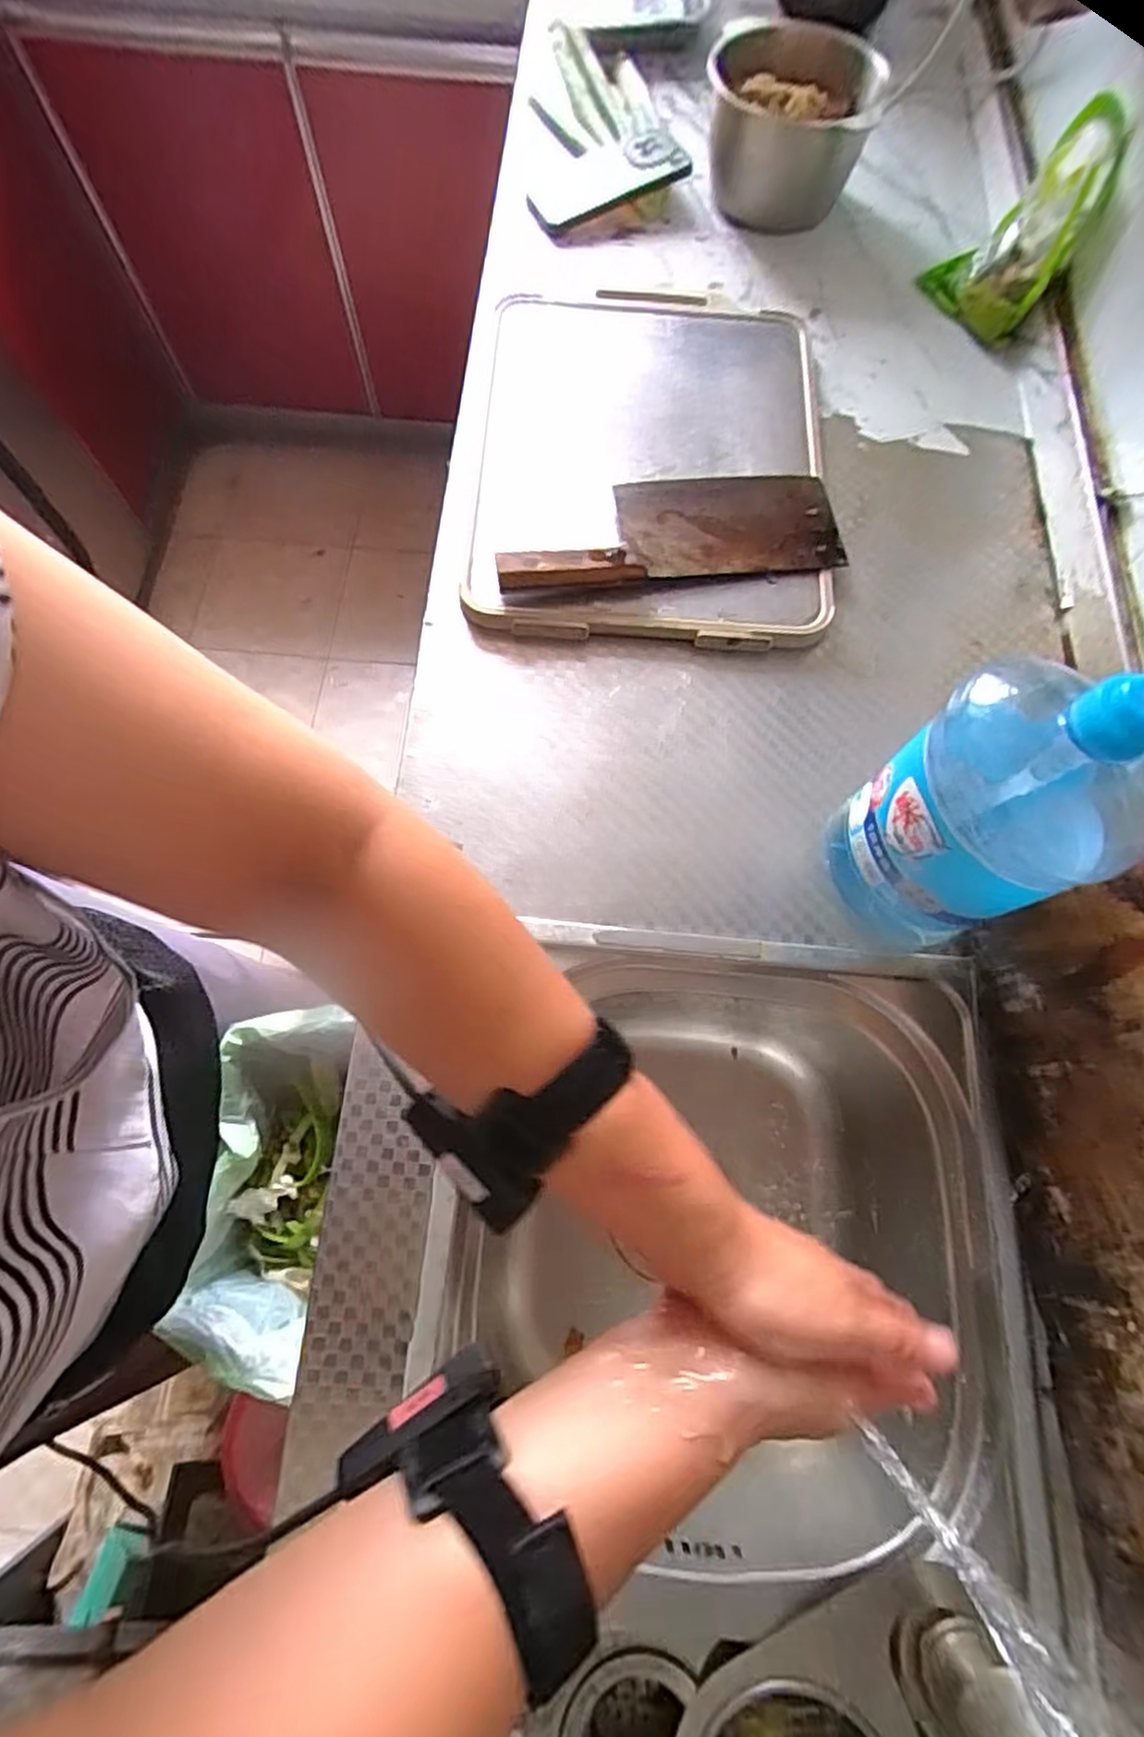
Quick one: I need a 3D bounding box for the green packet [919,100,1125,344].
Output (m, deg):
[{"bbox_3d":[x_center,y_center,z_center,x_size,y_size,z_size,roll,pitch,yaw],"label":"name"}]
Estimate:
[{"bbox_3d":[0.391,-0.567,0.613,0.053,0.156,0.102,-35,76,-13],"label":"green packet"}]

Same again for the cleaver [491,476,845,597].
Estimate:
[{"bbox_3d":[0.080,-0.286,0.580,0.281,0.025,0.098,-5,72,-3],"label":"cleaver"}]

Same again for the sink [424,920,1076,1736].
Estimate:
[{"bbox_3d":[0.081,0.425,0.474,0.377,0.203,0.722,6,71,0],"label":"sink"}]

